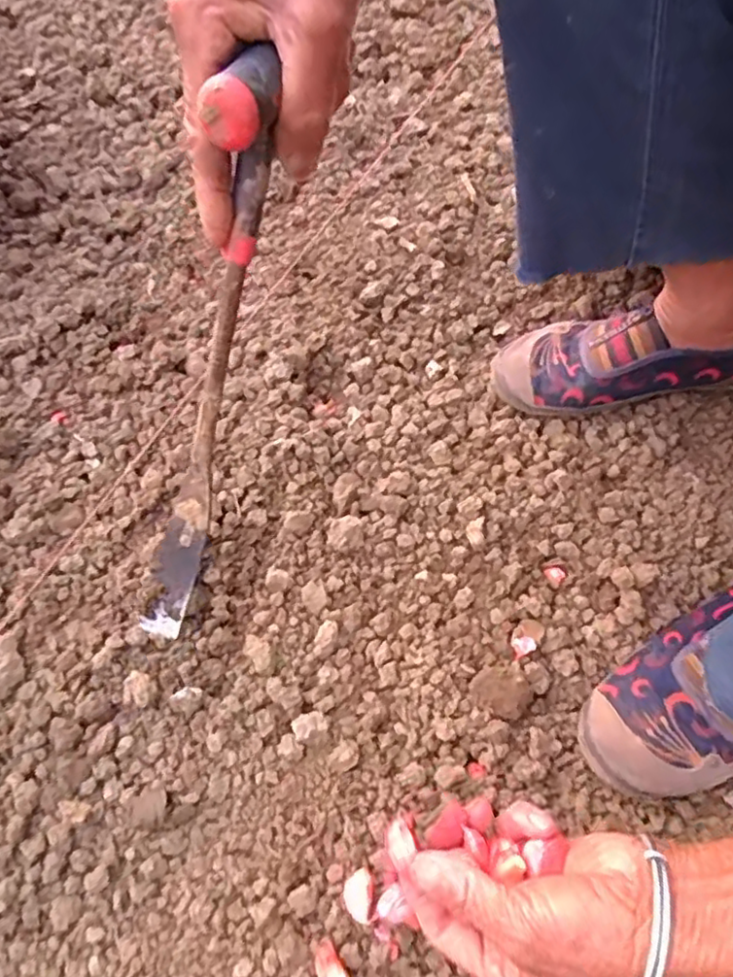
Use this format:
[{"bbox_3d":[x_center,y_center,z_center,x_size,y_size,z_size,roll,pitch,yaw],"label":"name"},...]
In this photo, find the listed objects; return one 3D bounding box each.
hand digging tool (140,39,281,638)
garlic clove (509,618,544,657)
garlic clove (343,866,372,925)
[{"bbox_3d":[-0.085,-0.044,0.327,0.025,0.306,0.041,26,32,12],"label":"hand digging tool"},{"bbox_3d":[0.114,0.105,0.450,0.019,0.012,0.030,33,69,15],"label":"garlic clove"},{"bbox_3d":[-0.005,0.242,0.378,0.016,0.015,0.026,7,64,3],"label":"garlic clove"}]

